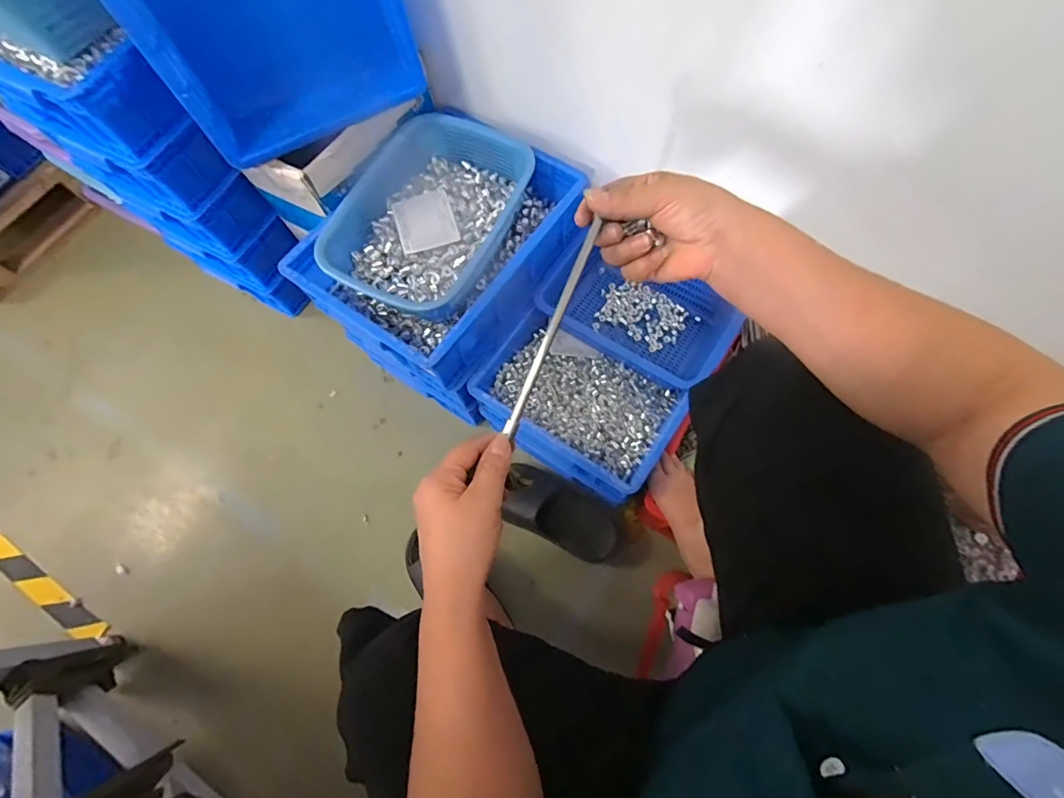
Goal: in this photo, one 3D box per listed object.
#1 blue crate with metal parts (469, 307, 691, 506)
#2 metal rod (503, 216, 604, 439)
[{"bbox_3d":[0.078,0.000,0.786,0.304,0.104,0.227,30,74,13],"label":"blue crate with metal parts"},{"bbox_3d":[0.016,-0.054,0.369,0.009,0.009,0.176,24,94,11],"label":"metal rod"}]

